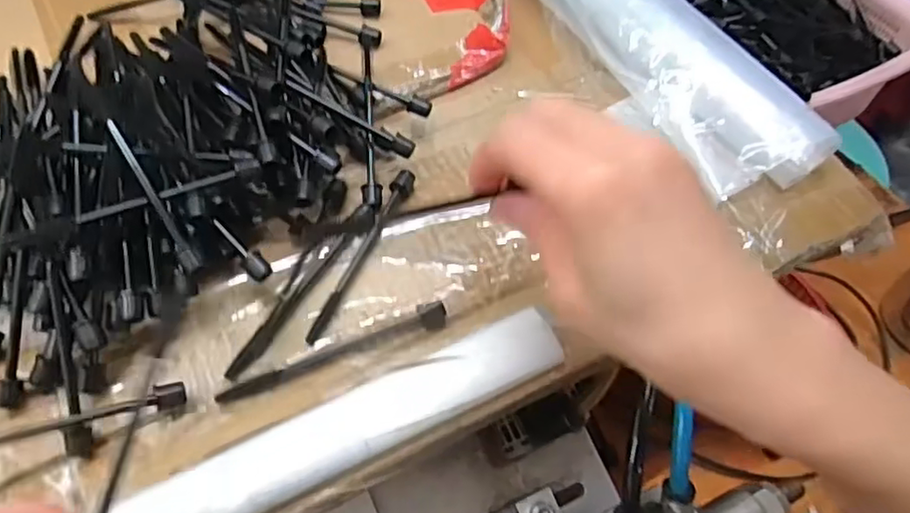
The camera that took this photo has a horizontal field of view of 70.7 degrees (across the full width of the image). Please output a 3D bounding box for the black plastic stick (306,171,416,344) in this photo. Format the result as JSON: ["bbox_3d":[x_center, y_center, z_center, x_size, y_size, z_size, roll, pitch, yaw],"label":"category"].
[{"bbox_3d":[-0.044,-0.003,0.301,0.009,0.006,0.100,20,53,14],"label":"black plastic stick"}]

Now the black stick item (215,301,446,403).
[{"bbox_3d":[-0.051,0.040,0.273,0.098,0.009,0.010,-17,54,-15],"label":"black stick item"}]

